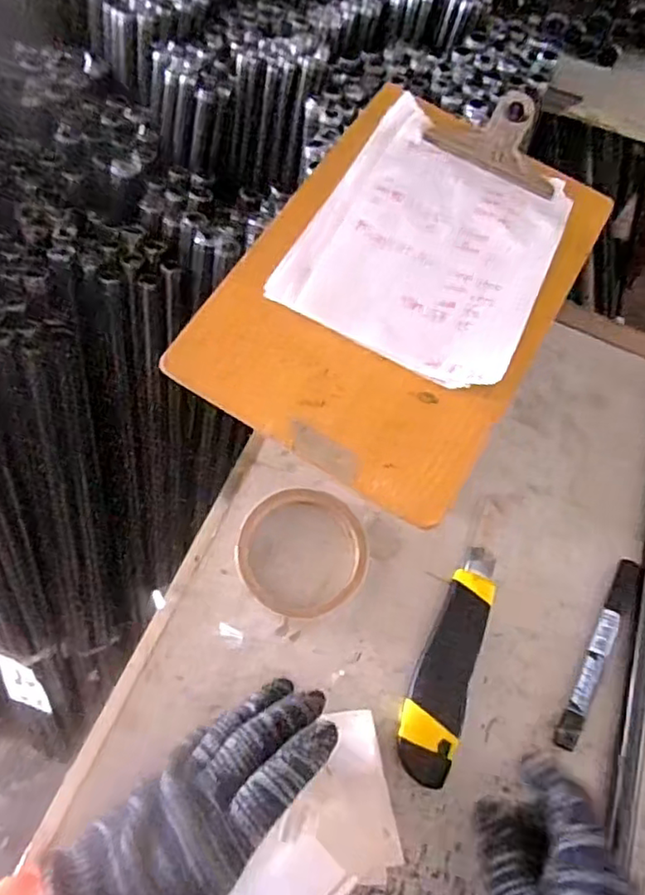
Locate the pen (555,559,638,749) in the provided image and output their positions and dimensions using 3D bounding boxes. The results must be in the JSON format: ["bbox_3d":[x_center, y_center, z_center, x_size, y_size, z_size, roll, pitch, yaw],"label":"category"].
[{"bbox_3d":[0.195,0.141,0.440,0.016,0.009,0.143,29,69,7],"label":"pen"}]

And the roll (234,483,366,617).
[{"bbox_3d":[-0.013,0.074,0.446,0.092,0.013,0.090,2,69,-4],"label":"roll"}]

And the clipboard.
[{"bbox_3d":[0.057,-0.115,0.412,0.188,0.020,0.288,30,69,7],"label":"clipboard"}]

